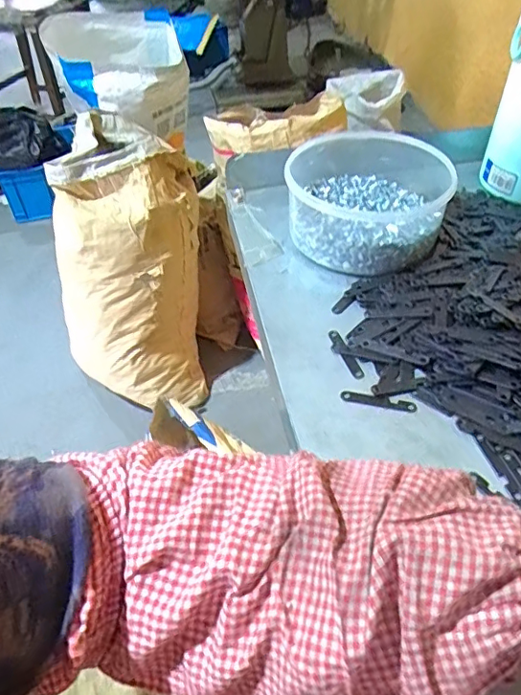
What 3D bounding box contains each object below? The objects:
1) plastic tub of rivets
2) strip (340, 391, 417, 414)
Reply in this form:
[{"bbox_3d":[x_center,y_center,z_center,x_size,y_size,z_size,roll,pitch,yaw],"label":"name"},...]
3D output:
[{"bbox_3d":[0.106,-0.148,0.523,0.158,0.061,0.171,1,46,4],"label":"plastic tub of rivets"},{"bbox_3d":[0.084,0.038,0.389,0.052,0.004,0.010,10,47,13],"label":"strip"}]

